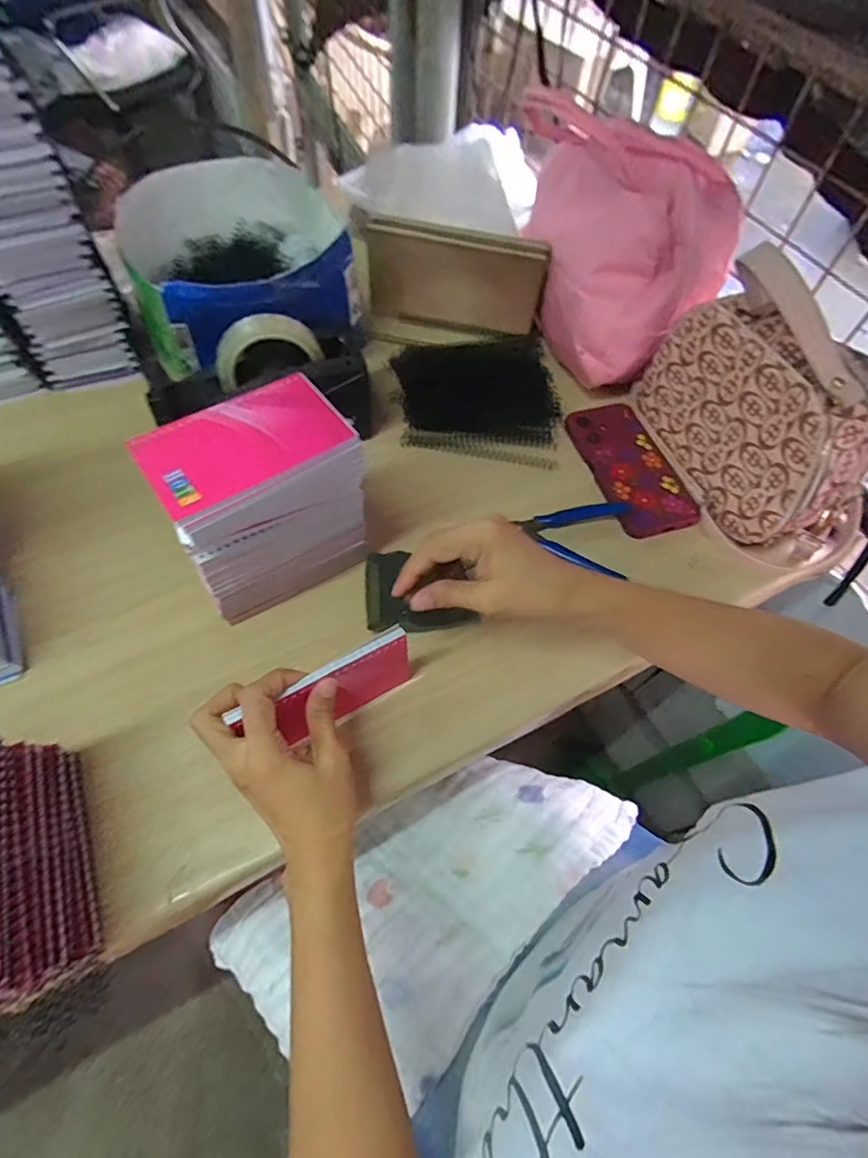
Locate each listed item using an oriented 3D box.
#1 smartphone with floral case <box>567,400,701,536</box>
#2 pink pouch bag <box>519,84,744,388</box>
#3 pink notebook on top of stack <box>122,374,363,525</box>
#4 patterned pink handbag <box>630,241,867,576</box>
[{"bbox_3d":[0.202,-0.118,0.562,0.083,0.014,0.169,-16,63,-11],"label":"smartphone with floral case"},{"bbox_3d":[0.178,-0.331,0.548,0.125,0.214,0.211,-39,69,-22],"label":"pink pouch bag"},{"bbox_3d":[-0.127,-0.094,0.364,0.129,0.009,0.077,-33,67,-19],"label":"pink notebook on top of stack"},{"bbox_3d":[0.297,-0.147,0.477,0.086,0.182,0.247,-12,62,-10],"label":"patterned pink handbag"}]

